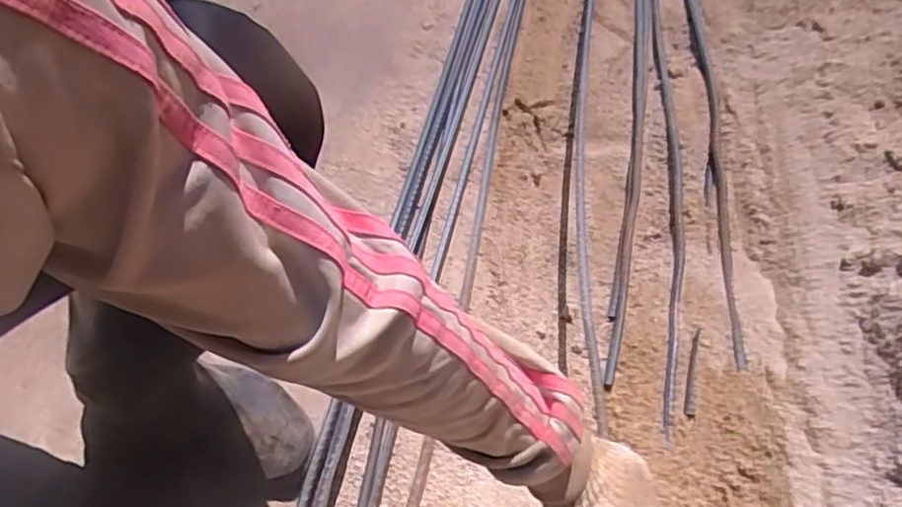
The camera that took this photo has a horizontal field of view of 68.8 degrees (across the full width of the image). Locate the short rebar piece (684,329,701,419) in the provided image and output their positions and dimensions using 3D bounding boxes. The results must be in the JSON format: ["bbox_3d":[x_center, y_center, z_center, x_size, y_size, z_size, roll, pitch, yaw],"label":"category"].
[{"bbox_3d":[0.274,0.136,0.747,0.010,0.007,0.107,13,55,7],"label":"short rebar piece"}]

